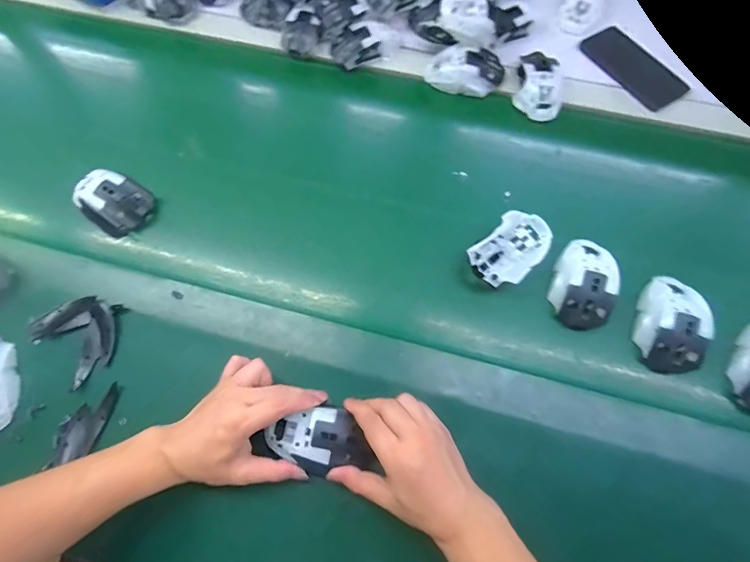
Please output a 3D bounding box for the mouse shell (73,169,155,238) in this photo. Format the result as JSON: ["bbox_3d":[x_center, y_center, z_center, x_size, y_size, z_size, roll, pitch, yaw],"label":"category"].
[{"bbox_3d":[-0.339,-0.103,0.510,0.081,0.041,0.072,34,73,12],"label":"mouse shell"}]

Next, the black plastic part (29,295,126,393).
[{"bbox_3d":[-0.339,0.060,0.456,0.092,0.015,0.091,39,74,14],"label":"black plastic part"}]

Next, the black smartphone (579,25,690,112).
[{"bbox_3d":[0.392,-0.326,0.590,0.076,0.007,0.156,-33,72,-11],"label":"black smartphone"}]

